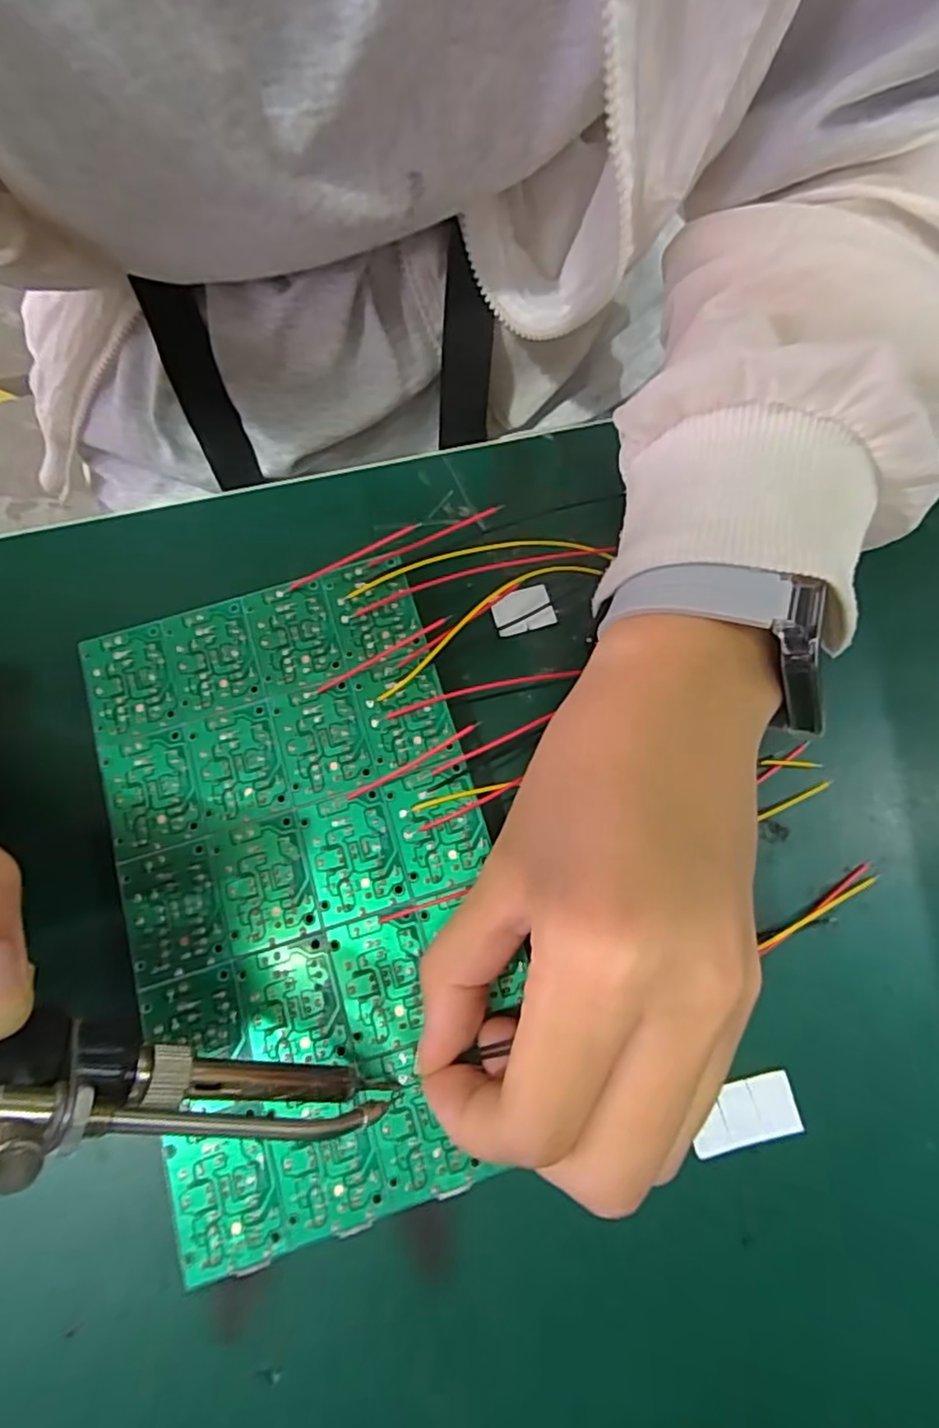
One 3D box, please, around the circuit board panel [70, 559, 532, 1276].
[{"bbox_3d":[-0.046,0.044,0.183,0.100,0.004,0.170,-16,75,-4],"label":"circuit board panel"}]

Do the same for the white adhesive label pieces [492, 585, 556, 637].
[{"bbox_3d":[0.018,-0.035,0.220,0.019,0.004,0.015,-14,76,-4],"label":"white adhesive label pieces"}]

